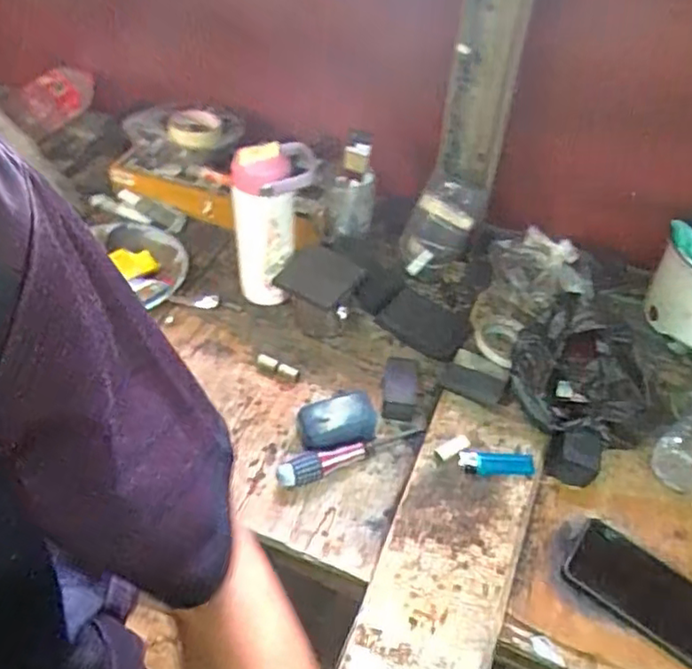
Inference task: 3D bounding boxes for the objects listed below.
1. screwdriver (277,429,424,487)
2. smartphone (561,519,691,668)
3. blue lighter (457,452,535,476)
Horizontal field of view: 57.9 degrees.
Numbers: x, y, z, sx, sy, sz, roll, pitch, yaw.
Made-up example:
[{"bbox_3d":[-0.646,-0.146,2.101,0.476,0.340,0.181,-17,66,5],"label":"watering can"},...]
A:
[{"bbox_3d":[0.010,0.131,0.692,0.175,0.029,0.026,-17,52,-18],"label":"screwdriver"},{"bbox_3d":[0.301,0.258,0.617,0.160,0.007,0.075,32,63,23],"label":"smartphone"},{"bbox_3d":[0.163,0.141,0.680,0.082,0.009,0.025,2,49,-1],"label":"blue lighter"}]

